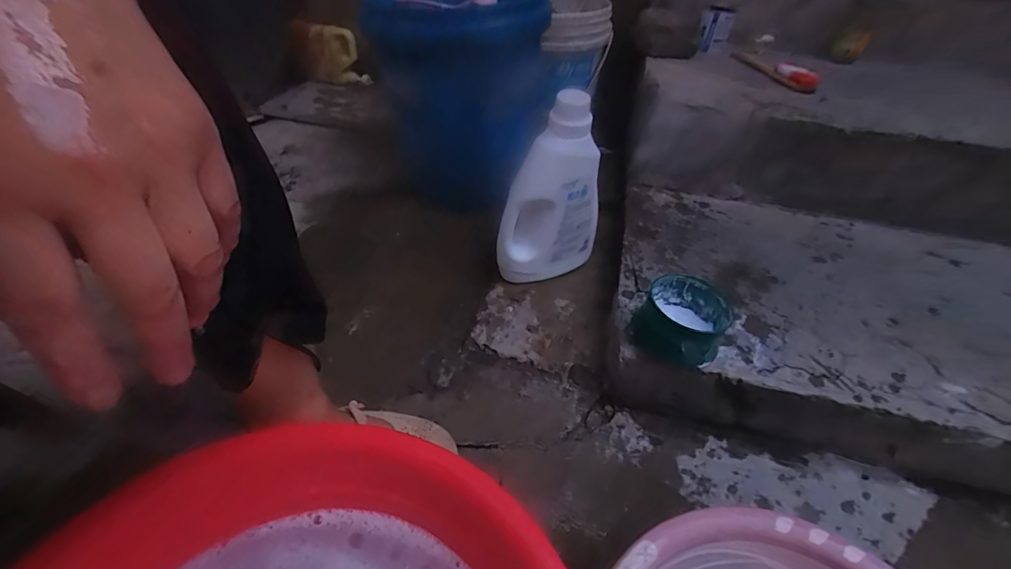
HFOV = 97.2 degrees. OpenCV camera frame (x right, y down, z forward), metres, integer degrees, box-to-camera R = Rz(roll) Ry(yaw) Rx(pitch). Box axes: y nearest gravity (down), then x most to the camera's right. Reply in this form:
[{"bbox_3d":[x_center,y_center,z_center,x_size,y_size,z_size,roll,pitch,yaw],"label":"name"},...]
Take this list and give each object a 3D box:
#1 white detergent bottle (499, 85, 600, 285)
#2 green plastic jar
[{"bbox_3d":[0.070,-0.125,0.674,0.141,0.279,0.084,-32,54,-32],"label":"white detergent bottle"},{"bbox_3d":[0.225,0.047,0.567,0.097,0.072,0.100,2,43,-2],"label":"green plastic jar"}]

